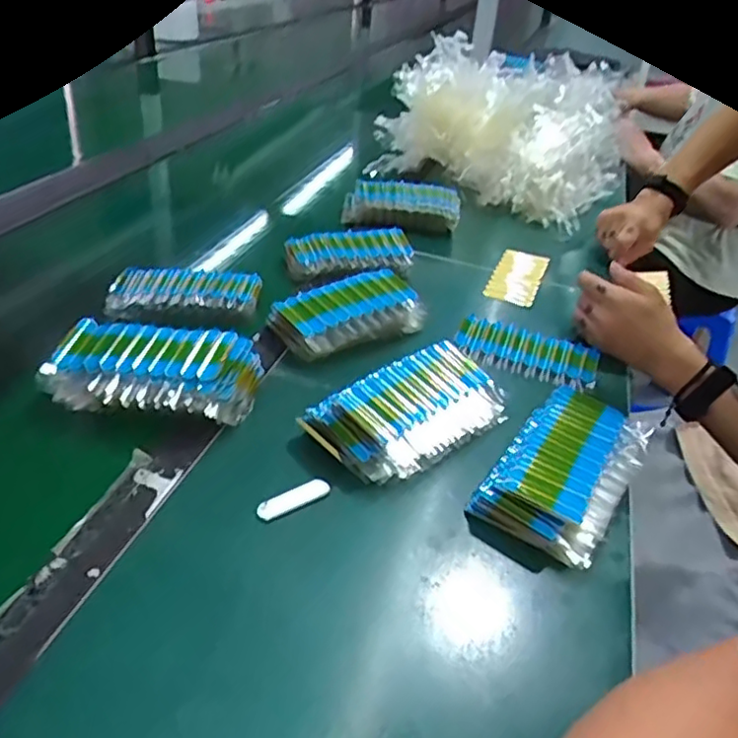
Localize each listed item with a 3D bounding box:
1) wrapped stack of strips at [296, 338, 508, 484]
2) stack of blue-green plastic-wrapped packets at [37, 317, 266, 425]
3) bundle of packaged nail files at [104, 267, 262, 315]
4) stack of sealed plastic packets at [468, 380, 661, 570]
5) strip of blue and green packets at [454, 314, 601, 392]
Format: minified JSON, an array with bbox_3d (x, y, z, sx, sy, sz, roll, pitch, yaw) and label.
[{"bbox_3d":[0.040,0.038,0.568,0.178,0.045,0.095,-22,45,-33],"label":"wrapped stack of strips"},{"bbox_3d":[-0.193,0.004,0.571,0.181,0.055,0.095,7,36,1],"label":"stack of blue-green plastic-wrapped packets"},{"bbox_3d":[-0.208,-0.089,0.723,0.163,0.028,0.077,5,36,-1],"label":"bundle of packaged nail files"},{"bbox_3d":[0.164,0.080,0.535,0.097,0.033,0.177,25,40,24],"label":"stack of sealed plastic packets"},{"bbox_3d":[0.171,-0.021,0.704,0.151,0.017,0.081,14,37,11],"label":"strip of blue and green packets"}]

